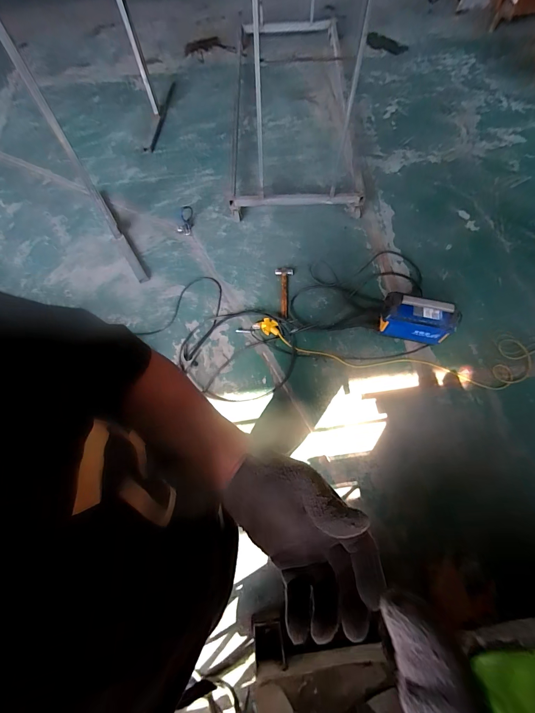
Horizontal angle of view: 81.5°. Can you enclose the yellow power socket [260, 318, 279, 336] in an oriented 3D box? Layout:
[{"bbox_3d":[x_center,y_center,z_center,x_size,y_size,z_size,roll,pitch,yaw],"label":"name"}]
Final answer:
[{"bbox_3d":[0.011,-0.157,1.641,0.087,0.025,0.091,-1,68,2],"label":"yellow power socket"}]

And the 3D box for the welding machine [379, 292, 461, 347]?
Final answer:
[{"bbox_3d":[0.717,-0.184,1.483,0.335,0.224,0.148,16,69,8],"label":"welding machine"}]

